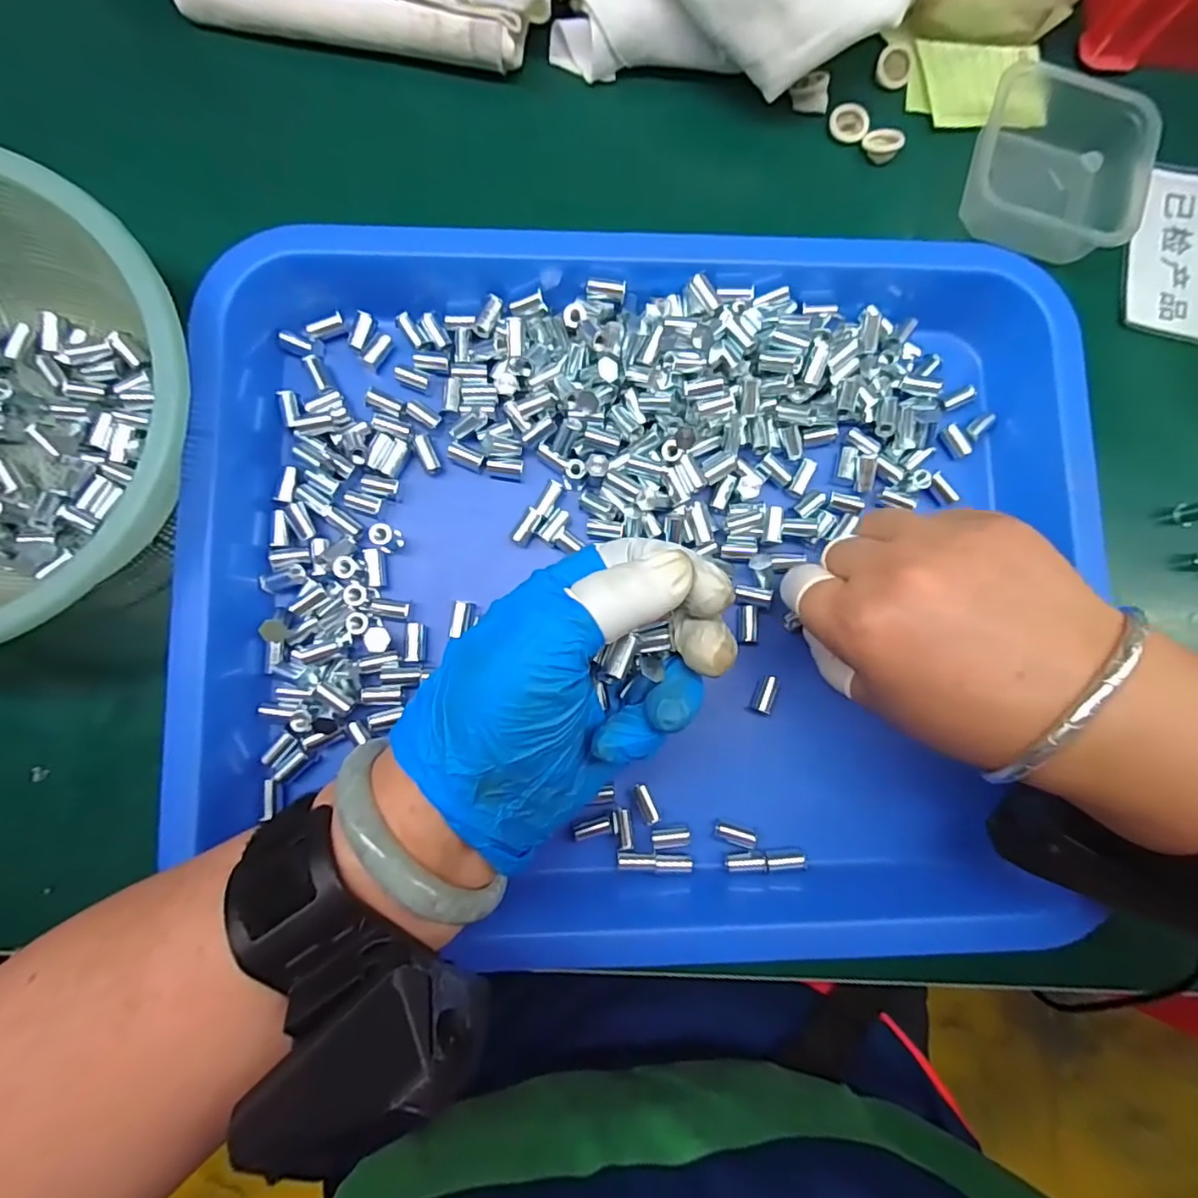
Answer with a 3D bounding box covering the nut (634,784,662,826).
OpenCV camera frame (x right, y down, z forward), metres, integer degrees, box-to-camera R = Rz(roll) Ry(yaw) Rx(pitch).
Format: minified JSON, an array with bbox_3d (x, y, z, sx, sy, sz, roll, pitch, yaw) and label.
[{"bbox_3d":[0.021,0.090,0.247,0.007,0.004,0.019,-24,85,-7],"label":"nut"}]

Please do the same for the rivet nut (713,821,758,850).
[{"bbox_3d":[0.060,0.103,0.248,0.016,0.010,0.009,16,84,-2],"label":"rivet nut"}]

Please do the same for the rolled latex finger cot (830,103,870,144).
[{"bbox_3d":[0.130,-0.246,0.296,0.020,0.007,0.020,0,85,-4],"label":"rolled latex finger cot"}]

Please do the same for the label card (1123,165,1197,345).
[{"bbox_3d":[0.307,-0.181,0.298,0.065,0.005,0.095,9,84,0],"label":"label card"}]

